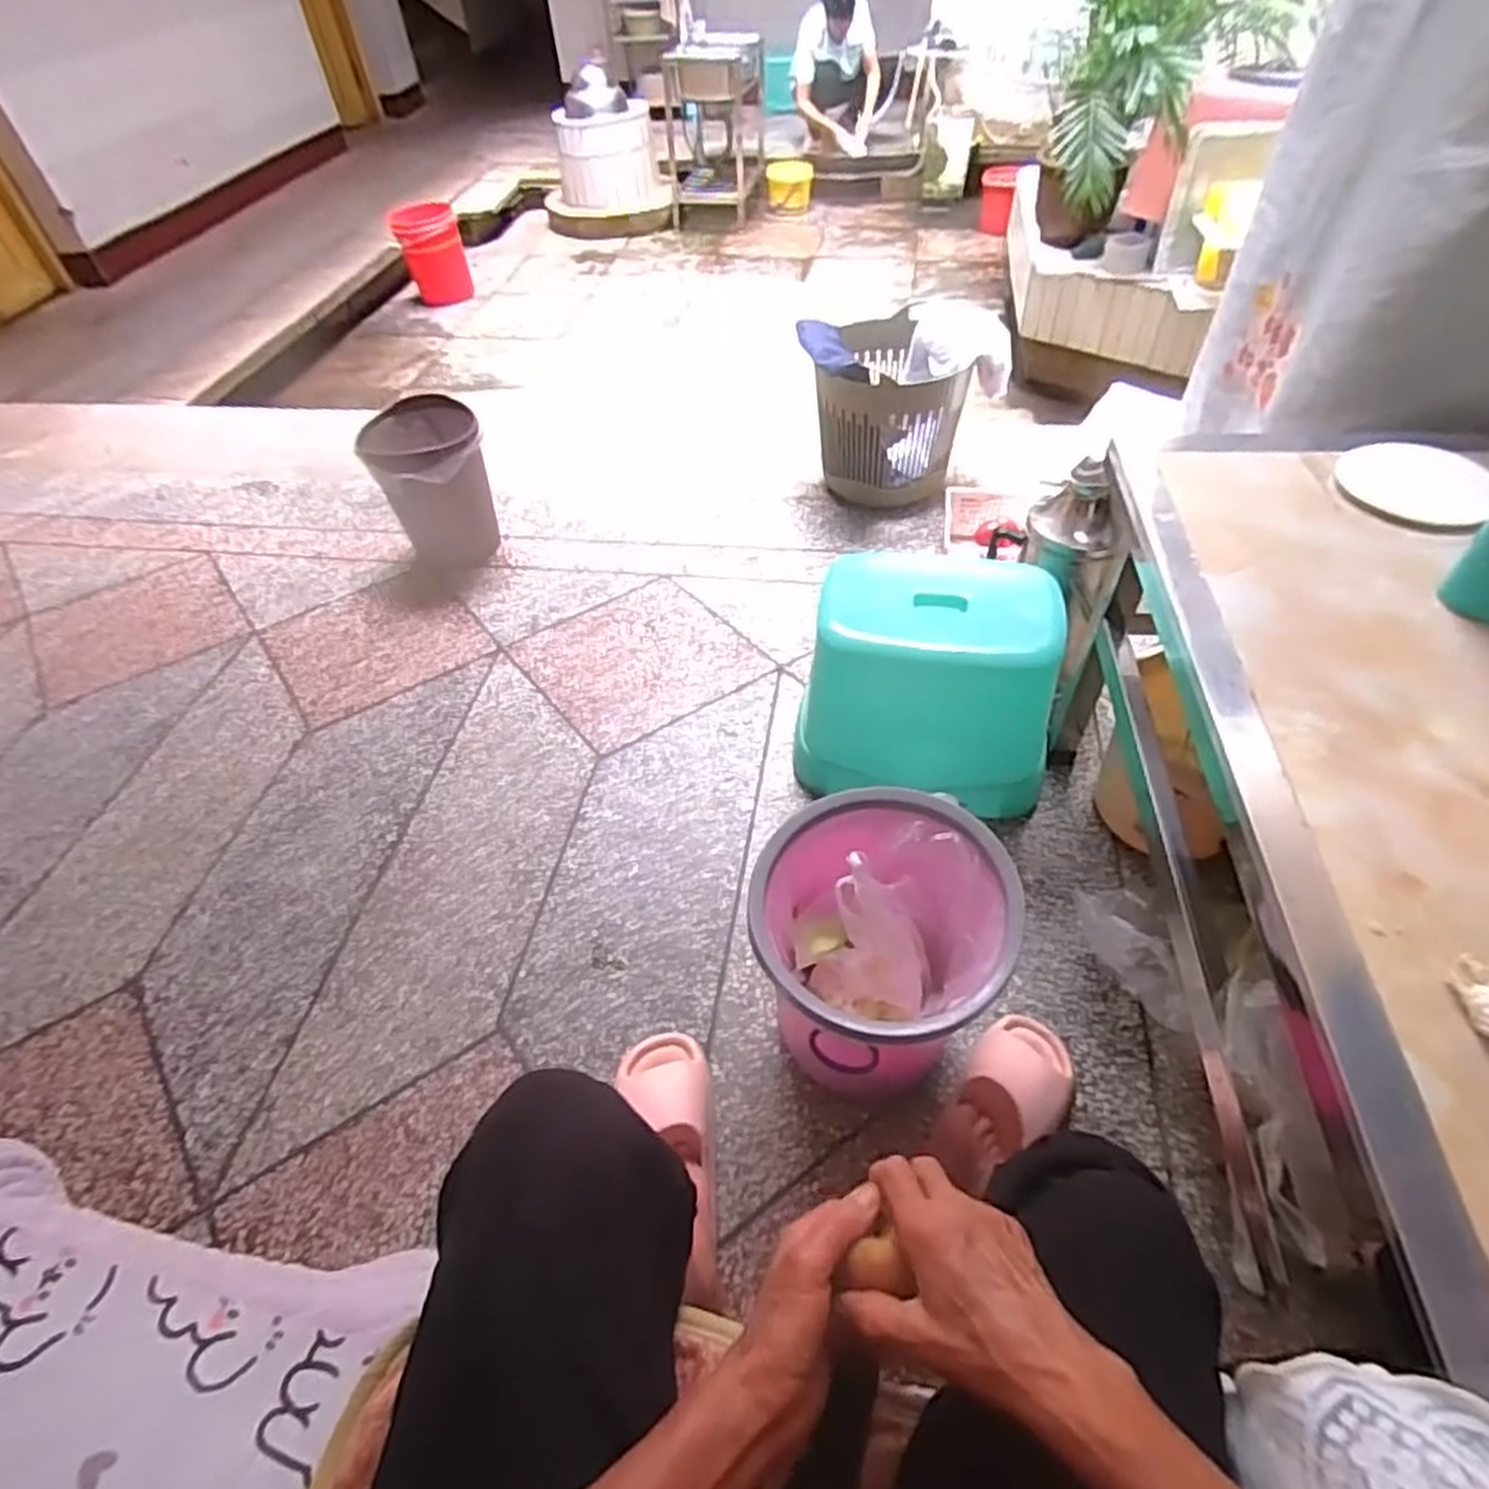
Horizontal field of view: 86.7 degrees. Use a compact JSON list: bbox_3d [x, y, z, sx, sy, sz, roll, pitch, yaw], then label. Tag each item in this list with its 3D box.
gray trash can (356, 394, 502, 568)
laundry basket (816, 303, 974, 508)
[{"bbox_3d":[-0.630,-0.535,1.628,0.213,0.255,0.225,-2,49,2],"label":"gray trash can"},{"bbox_3d":[0.286,-0.718,1.733,0.289,0.302,0.313,-14,48,-7],"label":"laundry basket"}]

